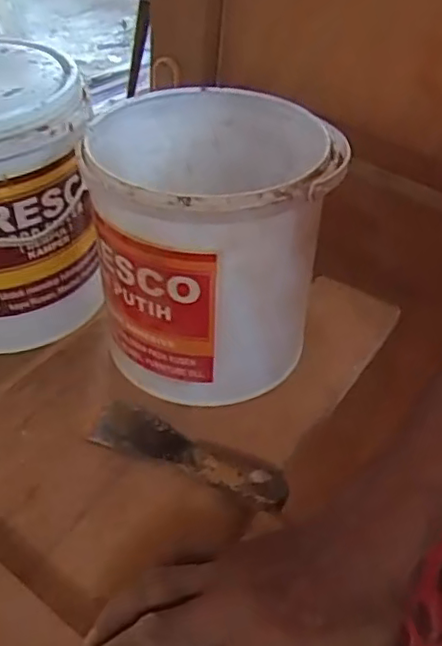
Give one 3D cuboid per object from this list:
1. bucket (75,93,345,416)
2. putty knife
[{"bbox_3d":[-0.008,-0.064,0.501,0.176,0.184,0.177,-6,43,-7],"label":"bucket"},{"bbox_3d":[-0.024,0.096,0.456,0.159,0.015,0.041,16,46,27],"label":"putty knife"}]

